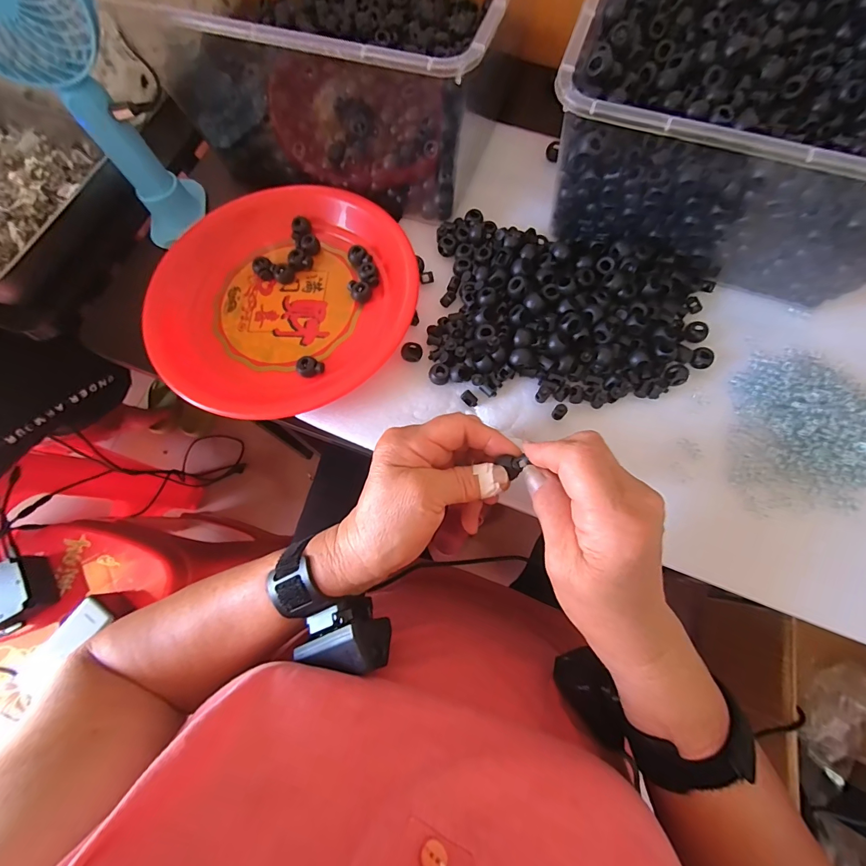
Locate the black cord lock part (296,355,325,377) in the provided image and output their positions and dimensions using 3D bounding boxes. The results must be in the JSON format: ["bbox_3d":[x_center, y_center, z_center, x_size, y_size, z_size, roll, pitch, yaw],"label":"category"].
[{"bbox_3d":[-0.101,-0.053,0.327,0.017,0.013,0.017,0,73,1],"label":"black cord lock part"}]

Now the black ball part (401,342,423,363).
[{"bbox_3d":[-0.017,-0.067,0.330,0.017,0.009,0.015,-5,73,-1],"label":"black ball part"}]

